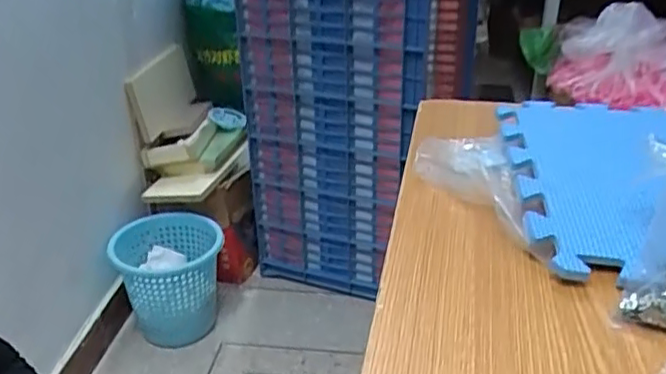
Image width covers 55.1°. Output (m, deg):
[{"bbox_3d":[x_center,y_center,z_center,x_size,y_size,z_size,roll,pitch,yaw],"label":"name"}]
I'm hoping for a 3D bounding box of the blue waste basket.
[{"bbox_3d":[-0.402,0.230,1.589,0.263,0.230,0.269,-5,29,-8],"label":"blue waste basket"}]

